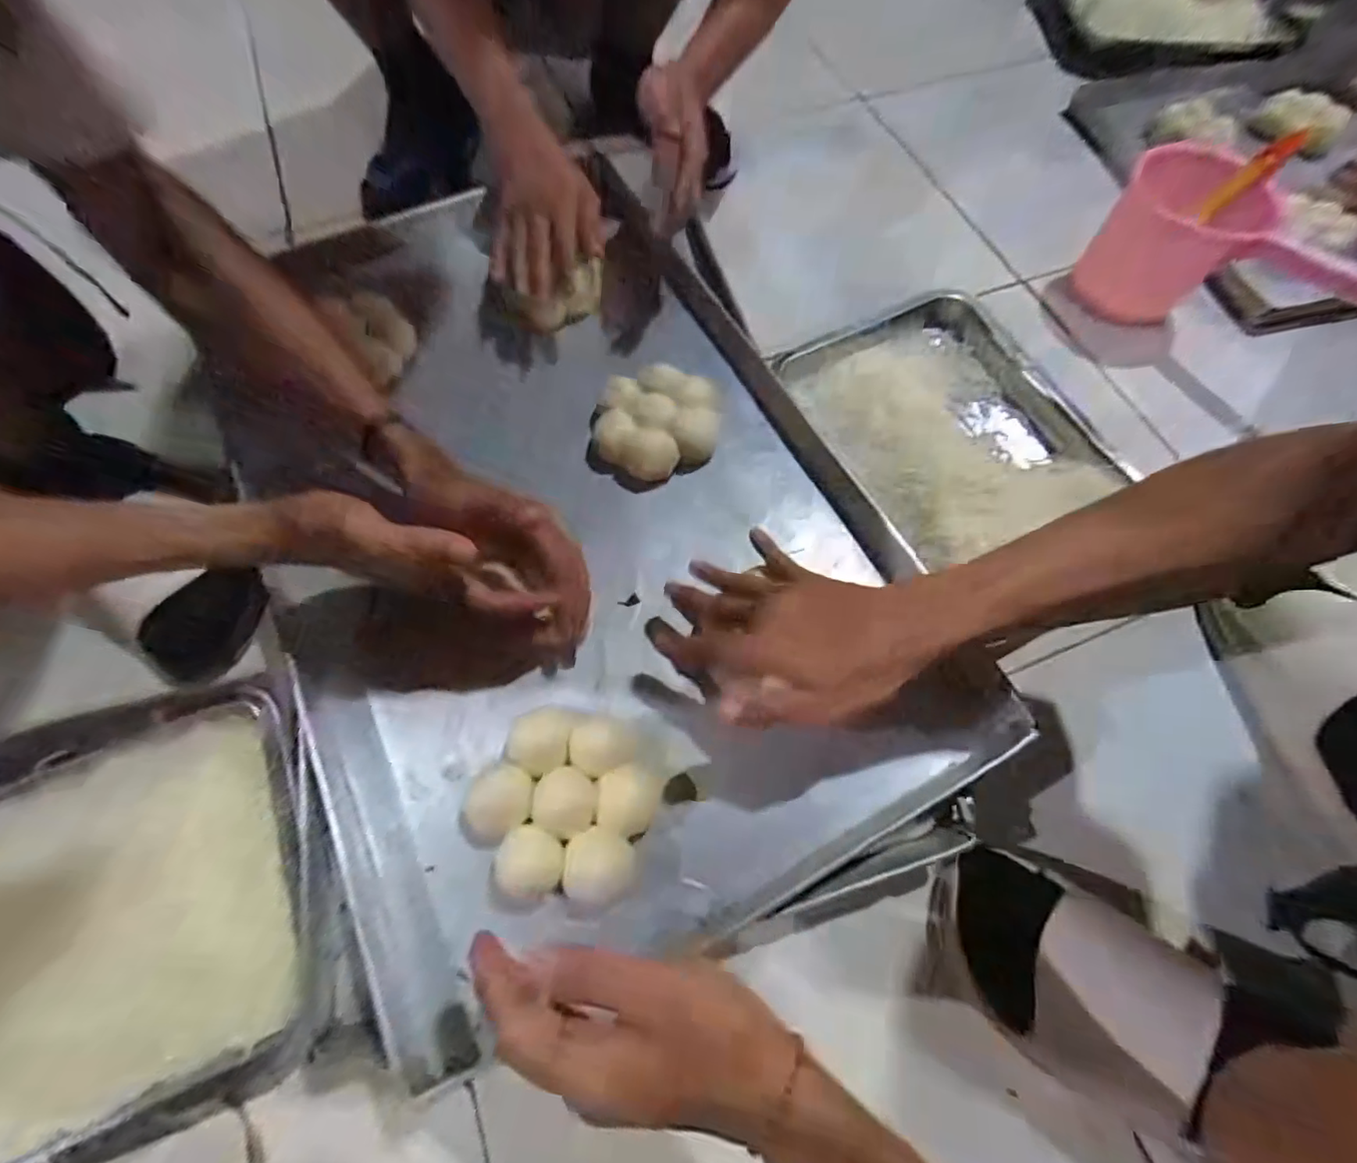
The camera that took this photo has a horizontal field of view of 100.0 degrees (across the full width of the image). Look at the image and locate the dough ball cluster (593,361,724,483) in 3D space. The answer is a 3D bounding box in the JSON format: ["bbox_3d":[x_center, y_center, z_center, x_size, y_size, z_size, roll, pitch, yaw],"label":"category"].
[{"bbox_3d":[-0.018,-0.141,0.503,0.109,0.038,0.107,3,67,-2],"label":"dough ball cluster"}]

